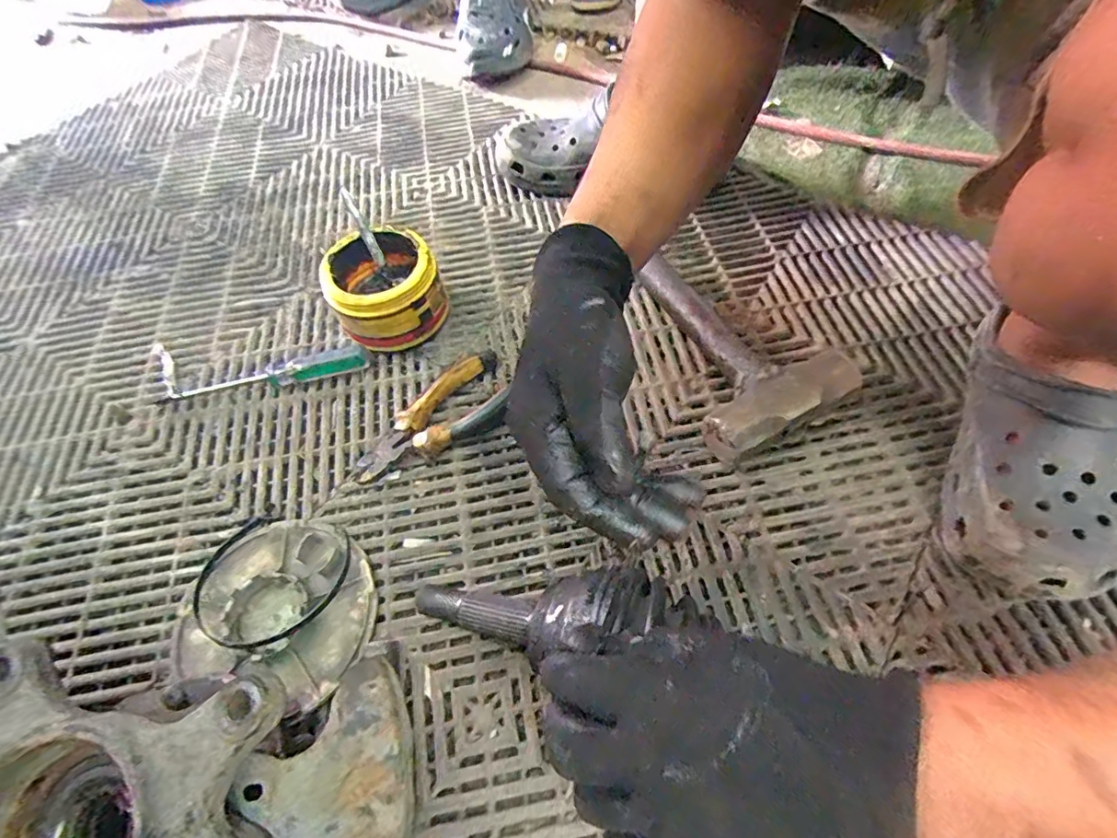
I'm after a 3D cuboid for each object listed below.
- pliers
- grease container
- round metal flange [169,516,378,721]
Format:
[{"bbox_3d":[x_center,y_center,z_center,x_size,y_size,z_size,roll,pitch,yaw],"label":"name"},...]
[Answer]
[{"bbox_3d":[-0.106,0.004,0.451,0.060,0.020,0.141,38,68,24],"label":"pliers"},{"bbox_3d":[-0.163,-0.127,0.507,0.099,0.075,0.110,-14,58,-4],"label":"grease container"},{"bbox_3d":[-0.200,0.132,0.381,0.132,0.033,0.118,12,59,12],"label":"round metal flange"}]

